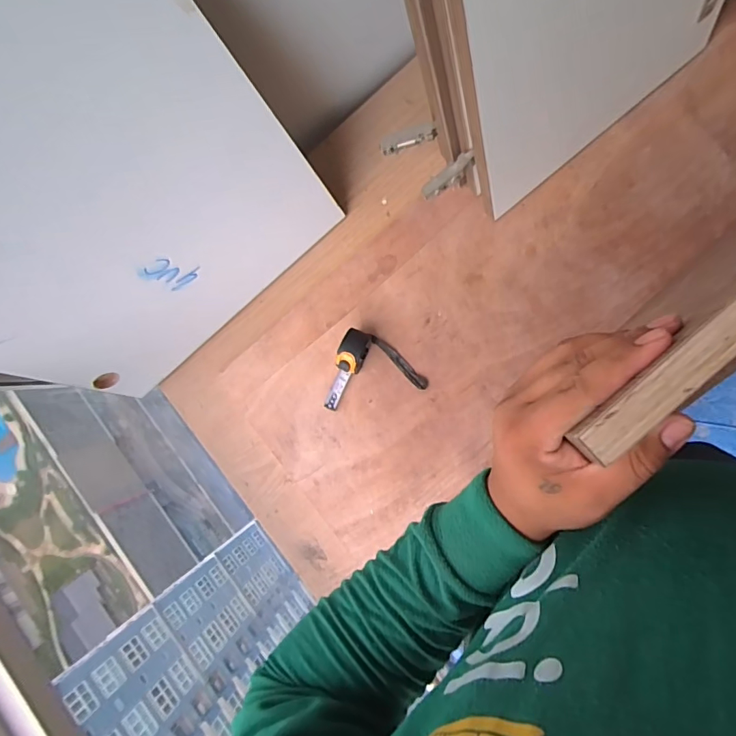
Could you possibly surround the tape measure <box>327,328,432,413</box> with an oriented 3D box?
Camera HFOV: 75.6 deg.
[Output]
[{"bbox_3d":[0.013,0.020,0.667,0.128,0.053,0.121,19,93,8],"label":"tape measure"}]

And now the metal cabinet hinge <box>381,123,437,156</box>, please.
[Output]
[{"bbox_3d":[0.051,-0.289,0.598,0.069,0.012,0.021,-14,88,10],"label":"metal cabinet hinge"}]

